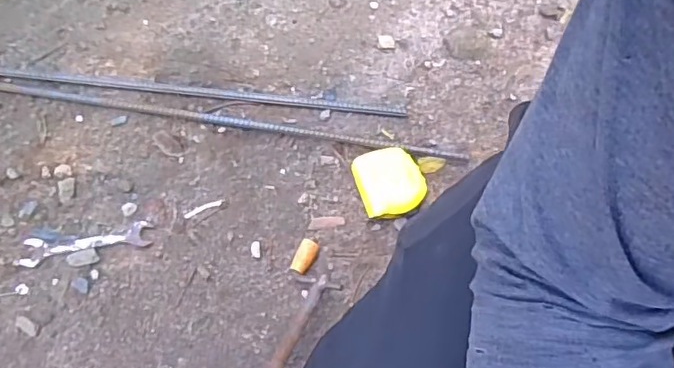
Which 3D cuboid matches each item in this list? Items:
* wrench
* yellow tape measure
[{"bbox_3d":[-0.311,0.073,0.718,0.156,0.004,0.032,-9,78,-4],"label":"wrench"},{"bbox_3d":[0.066,-0.002,0.736,0.083,0.037,0.084,-19,79,-6],"label":"yellow tape measure"}]

